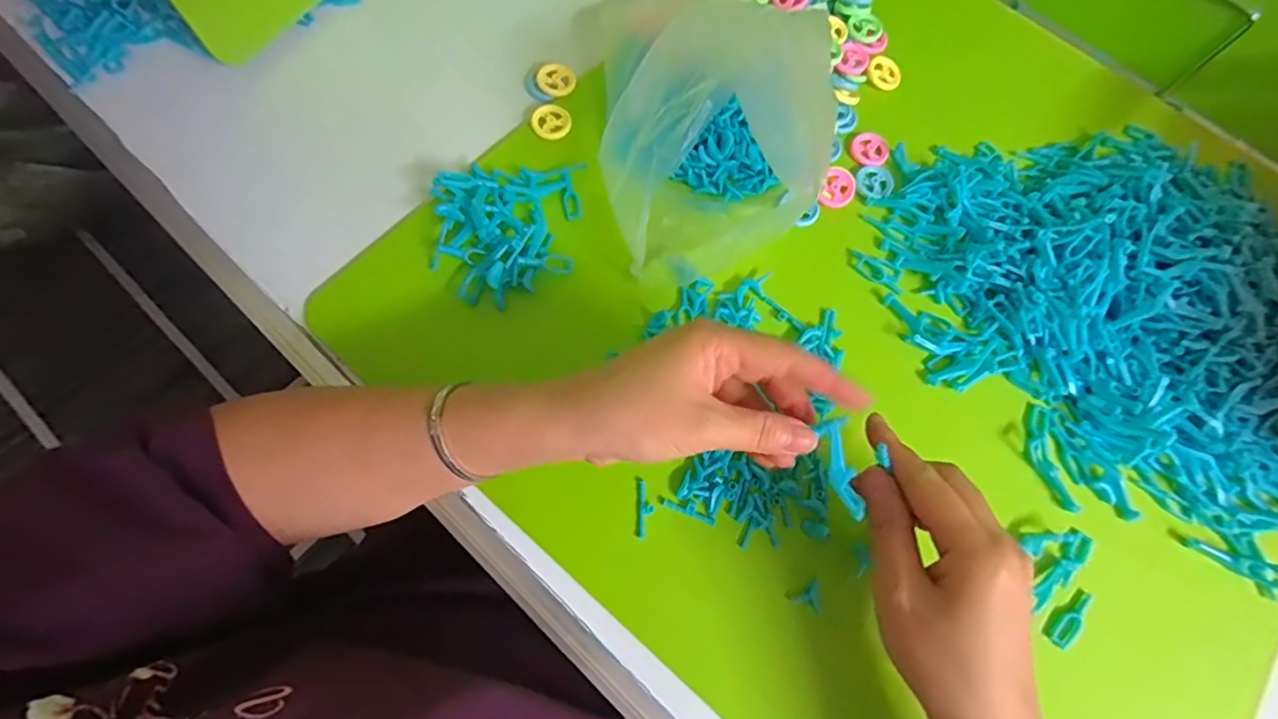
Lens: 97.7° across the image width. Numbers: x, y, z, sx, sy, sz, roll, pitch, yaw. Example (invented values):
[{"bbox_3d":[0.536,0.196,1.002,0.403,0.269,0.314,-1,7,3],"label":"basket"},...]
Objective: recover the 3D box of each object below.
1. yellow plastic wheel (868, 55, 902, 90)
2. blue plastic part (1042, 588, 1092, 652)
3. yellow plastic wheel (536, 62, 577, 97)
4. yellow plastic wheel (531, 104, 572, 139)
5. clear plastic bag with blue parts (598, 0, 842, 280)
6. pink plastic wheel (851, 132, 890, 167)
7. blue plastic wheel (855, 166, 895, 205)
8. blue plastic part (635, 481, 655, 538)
[{"bbox_3d":[0.199,-0.231,0.452,0.028,0.004,0.023,32,94,-3],"label":"yellow plastic wheel"},{"bbox_3d":[0.262,0.156,0.337,0.039,0.009,0.014,-42,80,-18],"label":"blue plastic part"},{"bbox_3d":[-0.063,-0.215,0.428,0.030,0.005,0.026,44,71,9],"label":"yellow plastic wheel"},{"bbox_3d":[-0.066,-0.178,0.415,0.029,0.005,0.028,2,70,-6],"label":"yellow plastic wheel"},{"bbox_3d":[0.050,-0.139,0.358,0.144,0.104,0.138,-2,73,-4],"label":"clear plastic bag with blue parts"},{"bbox_3d":[0.179,-0.163,0.432,0.029,0.005,0.029,2,70,-6],"label":"pink plastic wheel"},{"bbox_3d":[0.178,-0.134,0.423,0.031,0.004,0.026,-37,78,-18],"label":"blue plastic wheel"},{"bbox_3d":[0.004,0.091,0.337,0.010,0.004,0.033,5,70,-5],"label":"blue plastic part"}]

